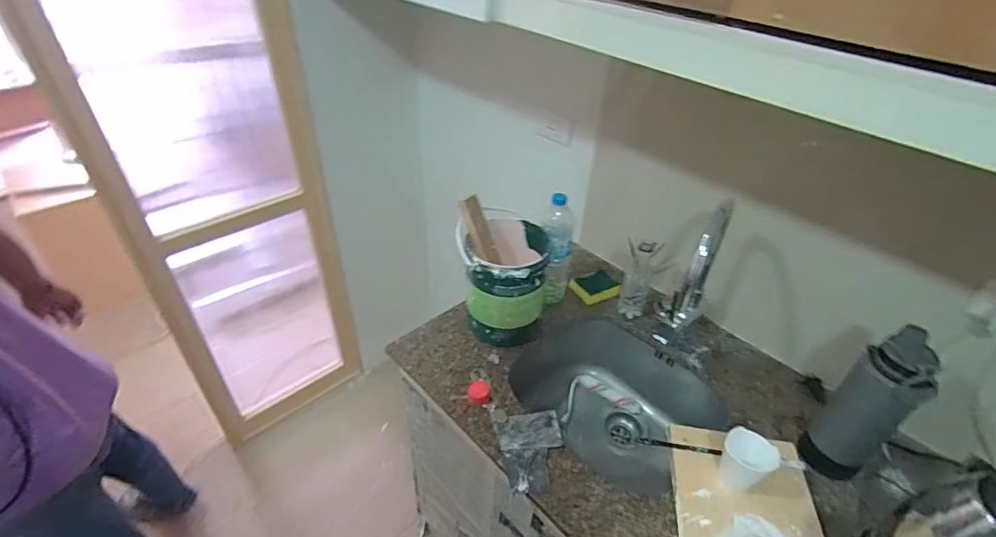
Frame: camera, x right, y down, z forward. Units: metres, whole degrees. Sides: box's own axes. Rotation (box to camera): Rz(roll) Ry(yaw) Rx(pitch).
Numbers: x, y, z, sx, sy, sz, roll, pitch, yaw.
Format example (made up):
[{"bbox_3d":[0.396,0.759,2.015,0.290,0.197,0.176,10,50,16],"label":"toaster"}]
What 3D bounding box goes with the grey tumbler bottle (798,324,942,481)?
[{"bbox_3d":[0.578,0.232,0.781,0.087,0.303,0.097,-27,48,-31],"label":"grey tumbler bottle"}]

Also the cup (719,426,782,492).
[{"bbox_3d":[0.390,0.303,0.775,0.075,0.063,0.072,1,39,-1],"label":"cup"}]

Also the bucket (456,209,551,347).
[{"bbox_3d":[0.009,0.034,1.043,0.184,0.213,0.177,1,39,-1],"label":"bucket"}]

